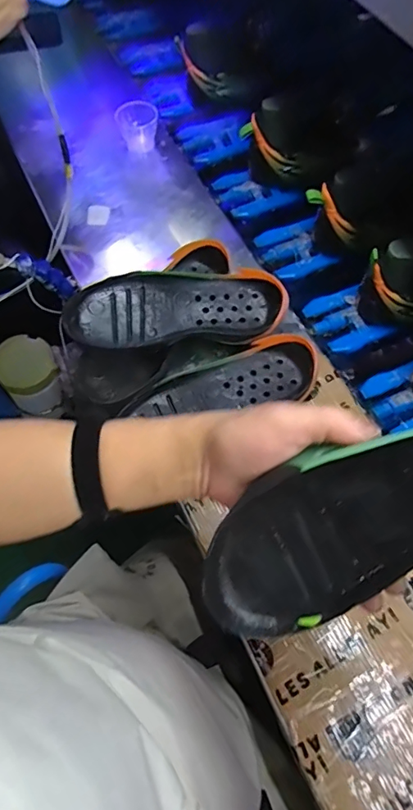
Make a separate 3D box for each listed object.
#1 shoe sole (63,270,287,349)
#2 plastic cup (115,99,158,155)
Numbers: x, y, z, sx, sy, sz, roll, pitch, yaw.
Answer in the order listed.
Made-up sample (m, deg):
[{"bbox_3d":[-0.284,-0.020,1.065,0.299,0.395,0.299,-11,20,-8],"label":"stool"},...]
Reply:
[{"bbox_3d":[-0.034,-0.114,0.581,0.244,0.042,0.095,-6,61,1],"label":"shoe sole"},{"bbox_3d":[-0.106,-0.432,0.778,0.065,0.057,0.056,-11,61,-2],"label":"plastic cup"}]

